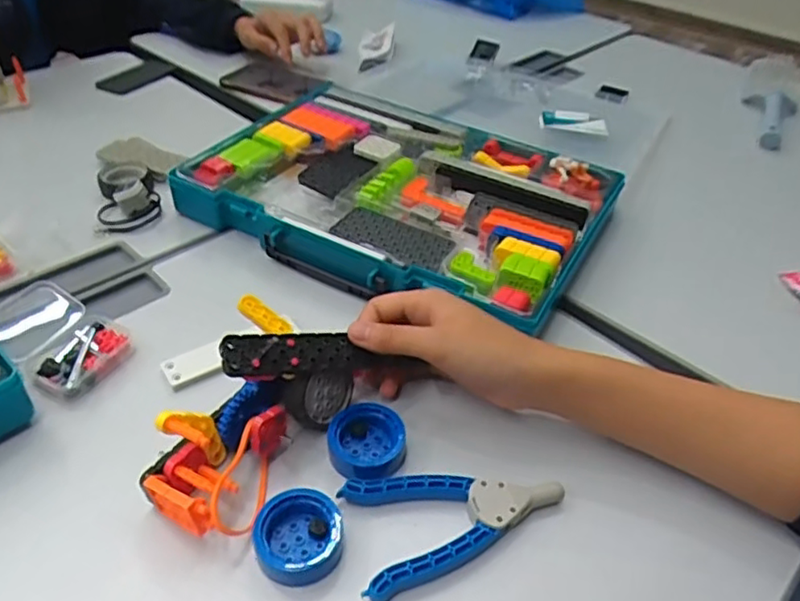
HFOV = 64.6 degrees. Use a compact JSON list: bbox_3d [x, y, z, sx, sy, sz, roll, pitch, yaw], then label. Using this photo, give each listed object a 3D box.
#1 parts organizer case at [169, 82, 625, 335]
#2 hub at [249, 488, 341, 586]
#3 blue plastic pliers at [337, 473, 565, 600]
[{"bbox_3d":[-0.007,-0.104,0.611,0.380,0.057,0.259,22,43,20],"label":"parts organizer case"},{"bbox_3d":[-0.057,0.133,0.353,0.046,0.019,0.046,4,39,-3],"label":"hub"},{"bbox_3d":[0.031,0.120,0.374,0.126,0.014,0.068,-14,43,-20],"label":"blue plastic pliers"}]

